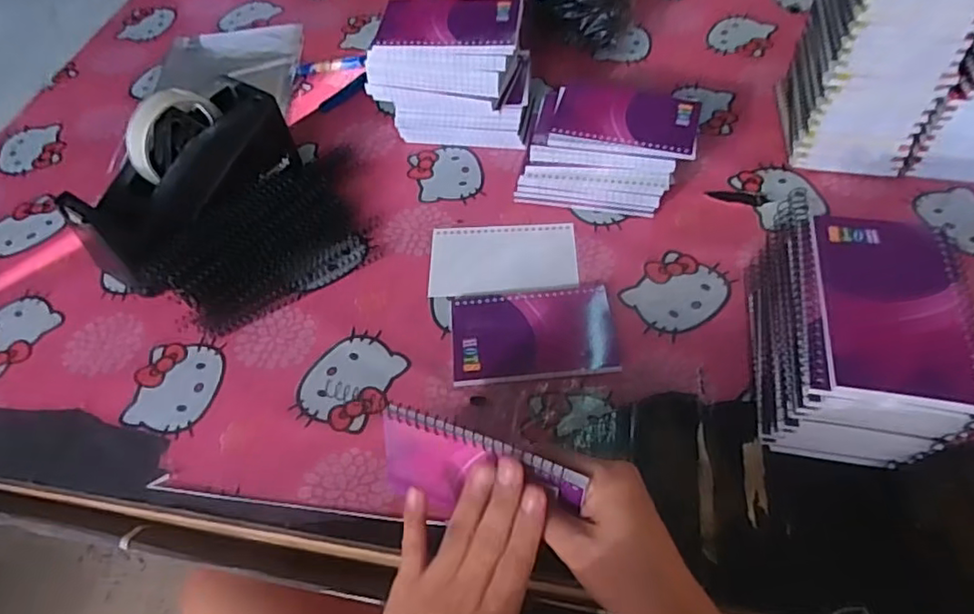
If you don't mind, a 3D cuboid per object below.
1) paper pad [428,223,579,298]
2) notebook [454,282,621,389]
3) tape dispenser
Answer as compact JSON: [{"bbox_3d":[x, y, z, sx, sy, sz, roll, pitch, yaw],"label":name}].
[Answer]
[{"bbox_3d":[0.014,-0.045,0.538,0.129,0.004,0.079,-2,54,3],"label":"paper pad"},{"bbox_3d":[0.037,0.020,0.486,0.128,0.007,0.083,-5,54,1],"label":"notebook"},{"bbox_3d":[-0.265,-0.114,0.539,0.073,0.112,0.193,22,60,18],"label":"tape dispenser"}]

